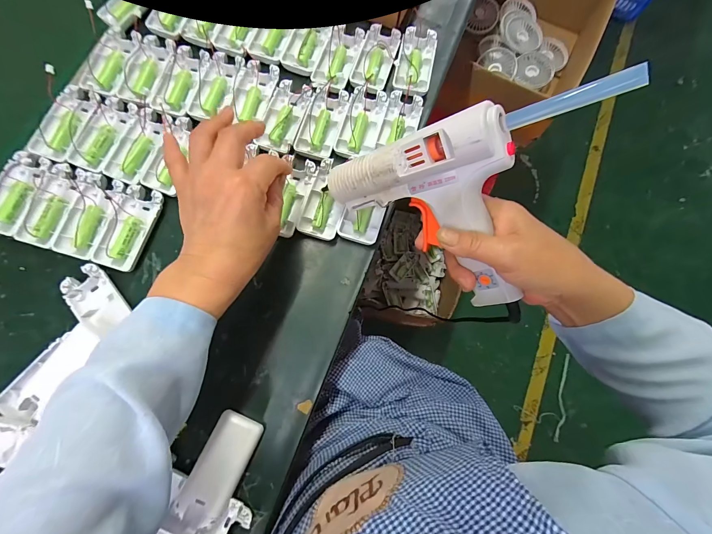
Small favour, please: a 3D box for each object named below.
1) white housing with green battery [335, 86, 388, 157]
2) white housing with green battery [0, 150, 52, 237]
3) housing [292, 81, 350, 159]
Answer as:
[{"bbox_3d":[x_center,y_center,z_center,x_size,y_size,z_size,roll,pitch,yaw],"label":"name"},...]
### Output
[{"bbox_3d":[0.006,-0.178,0.392,0.047,0.015,0.091,14,78,2],"label":"white housing with green battery"},{"bbox_3d":[-0.381,-0.083,0.356,0.043,0.014,0.093,18,78,3],"label":"white housing with green battery"},{"bbox_3d":[-0.042,-0.178,0.390,0.046,0.014,0.097,14,78,2],"label":"housing"}]

